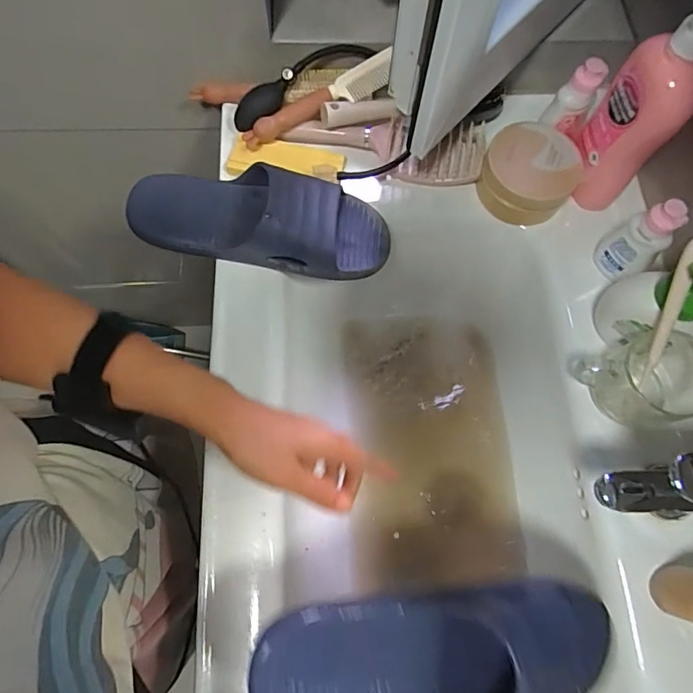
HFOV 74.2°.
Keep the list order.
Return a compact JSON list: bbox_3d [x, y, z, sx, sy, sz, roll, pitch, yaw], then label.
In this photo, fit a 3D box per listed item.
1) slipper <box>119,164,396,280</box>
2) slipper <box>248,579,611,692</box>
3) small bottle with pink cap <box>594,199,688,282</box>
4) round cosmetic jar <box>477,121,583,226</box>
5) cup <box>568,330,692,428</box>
[{"bbox_3d":[-0.091,-0.143,0.486,0.271,0.077,0.096,7,71,1],"label":"slipper"},{"bbox_3d":[0.079,0.228,0.326,0.280,0.066,0.094,1,71,-10],"label":"slipper"},{"bbox_3d":[0.299,-0.110,0.467,0.029,0.103,0.047,-38,76,-13],"label":"small bottle with pink cap"},{"bbox_3d":[0.210,-0.202,0.531,0.100,0.055,0.102,0,71,-1],"label":"round cosmetic jar"},{"bbox_3d":[0.294,0.031,0.439,0.104,0.087,0.085,-18,73,-7],"label":"cup"}]

